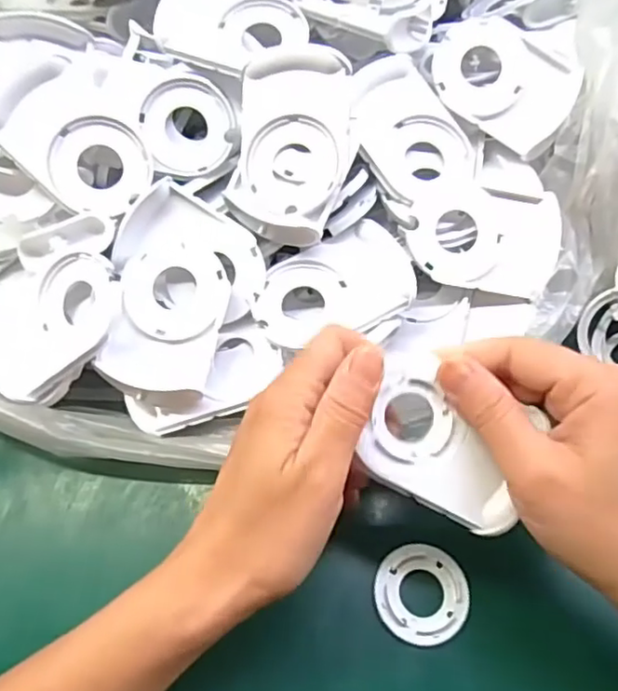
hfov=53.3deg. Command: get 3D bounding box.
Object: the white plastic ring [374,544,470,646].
[{"bbox_3d":[0.054,0.119,0.295,0.044,0.008,0.043,0,62,-1],"label":"white plastic ring"}]

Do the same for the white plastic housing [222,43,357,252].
[{"bbox_3d":[-0.012,-0.106,0.330,0.069,0.018,0.096,6,93,12],"label":"white plastic housing"}]

